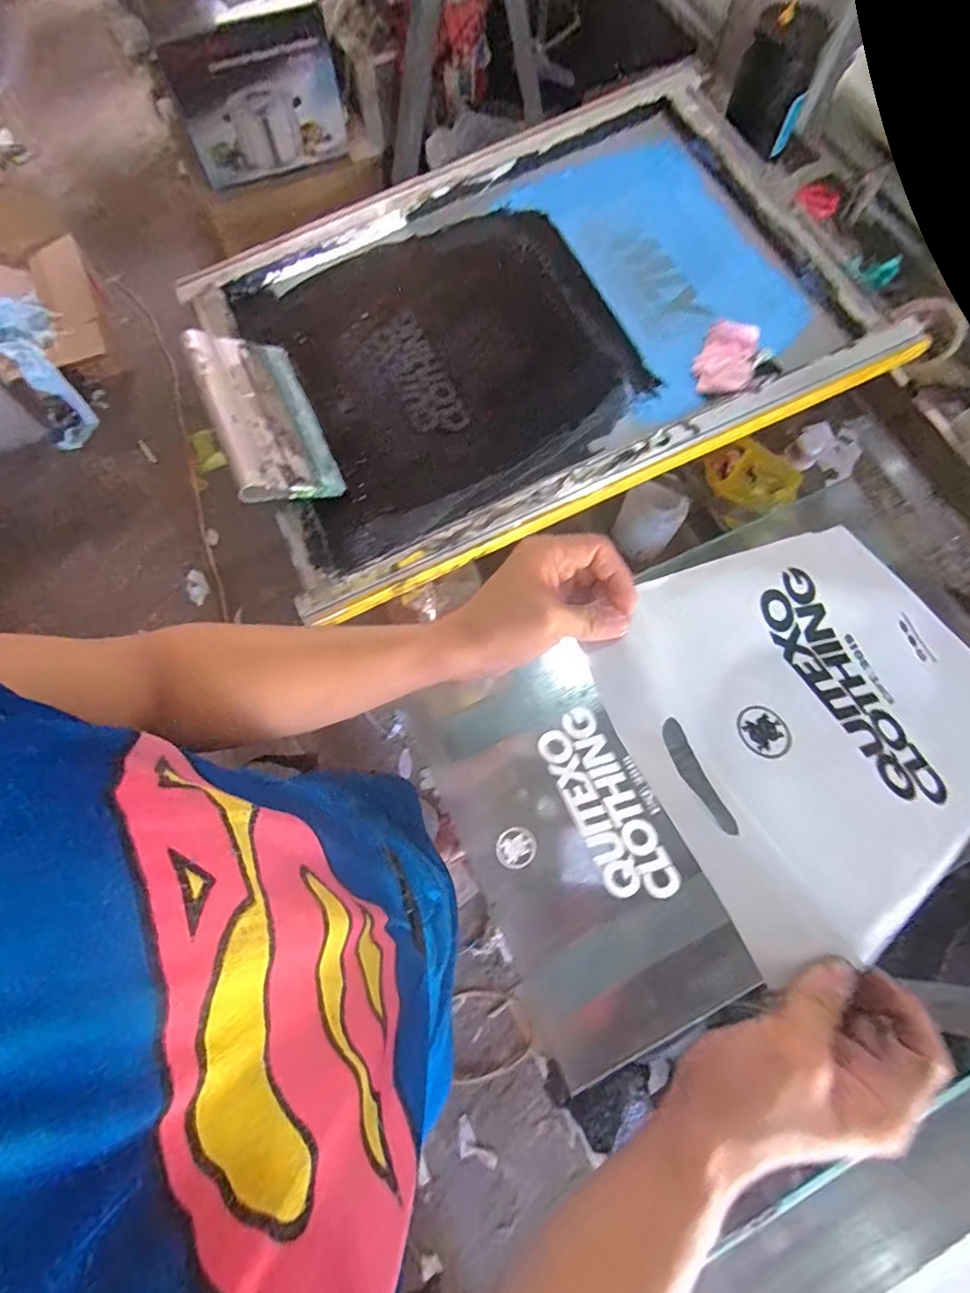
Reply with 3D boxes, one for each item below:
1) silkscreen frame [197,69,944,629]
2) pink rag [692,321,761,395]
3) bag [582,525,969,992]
[{"bbox_3d":[0.048,-0.398,0.690,0.722,0.045,0.522,-25,75,-1],"label":"silkscreen frame"},{"bbox_3d":[0.282,-0.340,0.645,0.061,0.042,0.094,18,65,9],"label":"pink rag"},{"bbox_3d":[0.254,0.036,0.400,0.356,0.022,0.239,-18,72,-27],"label":"bag"}]

